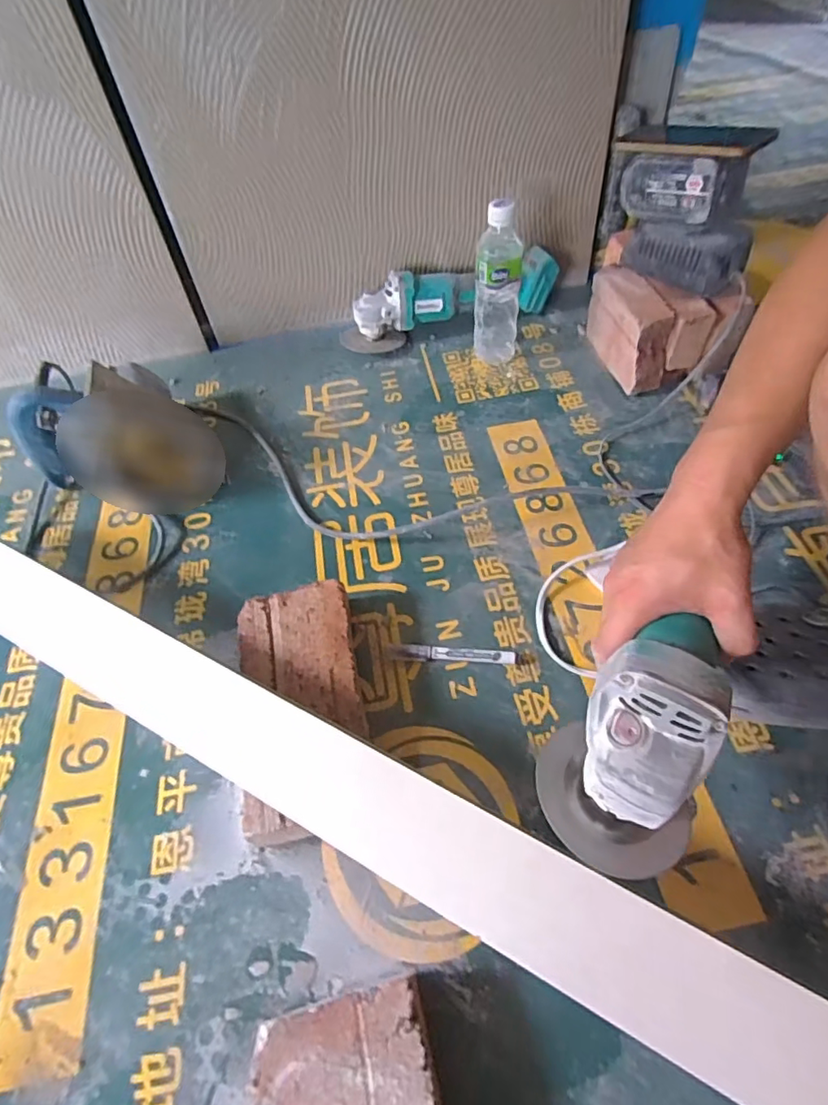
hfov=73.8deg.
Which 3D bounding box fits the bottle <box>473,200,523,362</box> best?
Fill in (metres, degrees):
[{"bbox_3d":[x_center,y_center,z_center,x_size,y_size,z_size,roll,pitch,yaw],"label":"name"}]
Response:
[{"bbox_3d":[0.112,-0.357,0.735,0.059,0.204,0.070,3,55,7],"label":"bottle"}]

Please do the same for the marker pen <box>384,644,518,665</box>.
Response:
[{"bbox_3d":[0.038,0.099,0.536,0.129,0.009,0.016,2,55,6],"label":"marker pen"}]

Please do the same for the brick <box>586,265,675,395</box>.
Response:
[{"bbox_3d":[0.283,-0.299,0.734,0.049,0.111,0.155,-12,54,-4],"label":"brick"}]

